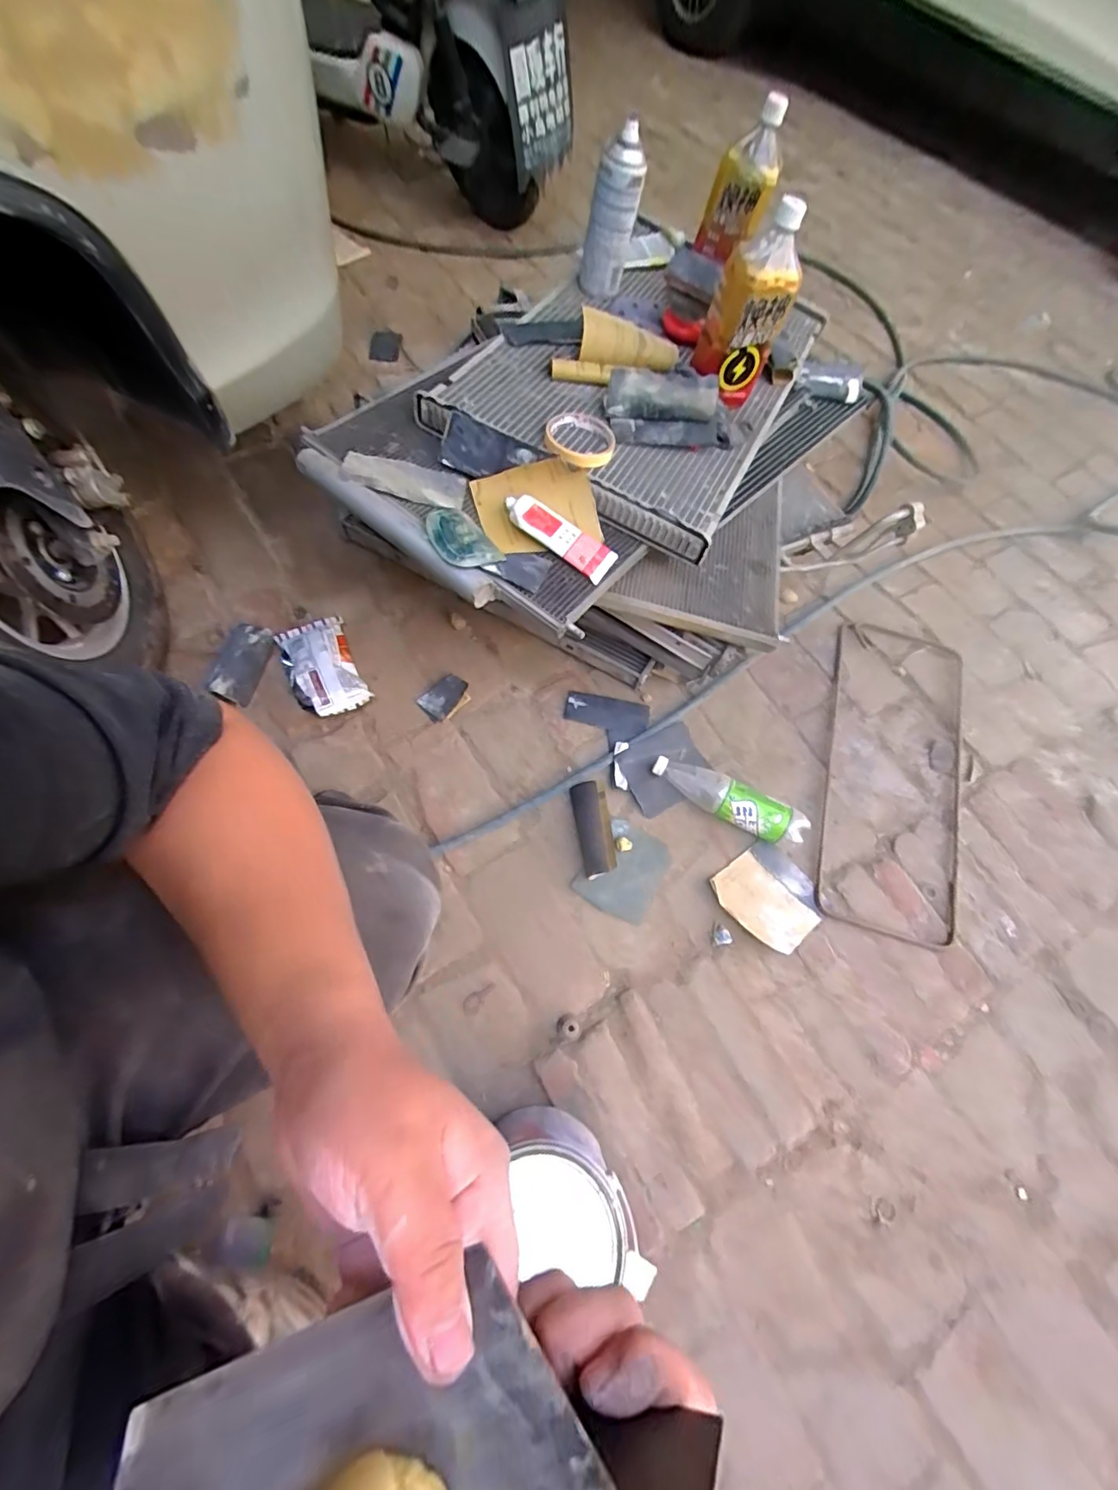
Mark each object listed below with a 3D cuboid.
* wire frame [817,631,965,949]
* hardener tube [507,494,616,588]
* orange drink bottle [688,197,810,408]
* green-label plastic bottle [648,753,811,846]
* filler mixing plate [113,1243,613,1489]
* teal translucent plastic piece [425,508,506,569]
[{"bbox_3d":[0.551,0.032,0.895,0.220,0.013,0.560,16,64,4],"label":"wire frame"},{"bbox_3d":[-0.001,-0.245,0.647,0.140,0.022,0.049,32,66,-7],"label":"hardener tube"},{"bbox_3d":[0.241,-0.552,0.695,0.094,0.191,0.068,-11,66,-9],"label":"orange drink bottle"},{"bbox_3d":[0.253,0.085,0.834,0.231,0.061,0.058,25,65,8],"label":"green-label plastic bottle"},{"bbox_3d":[-0.061,0.215,0.162,0.132,0.005,0.073,-15,29,-15],"label":"filler mixing plate"},{"bbox_3d":[-0.117,-0.237,0.620,0.063,0.018,0.105,-33,71,-18],"label":"teal translucent plastic piece"}]

